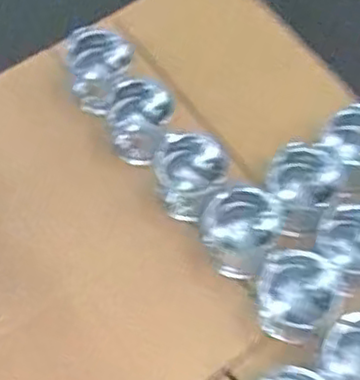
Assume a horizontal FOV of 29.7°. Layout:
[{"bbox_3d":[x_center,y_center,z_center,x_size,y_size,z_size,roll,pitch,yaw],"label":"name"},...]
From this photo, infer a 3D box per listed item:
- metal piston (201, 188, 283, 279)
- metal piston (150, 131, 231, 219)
[{"bbox_3d":[0.073,0.053,0.851,0.088,0.098,0.091,24,64,11],"label":"metal piston"},{"bbox_3d":[0.012,-0.019,0.891,0.097,0.086,0.106,9,62,3],"label":"metal piston"}]

